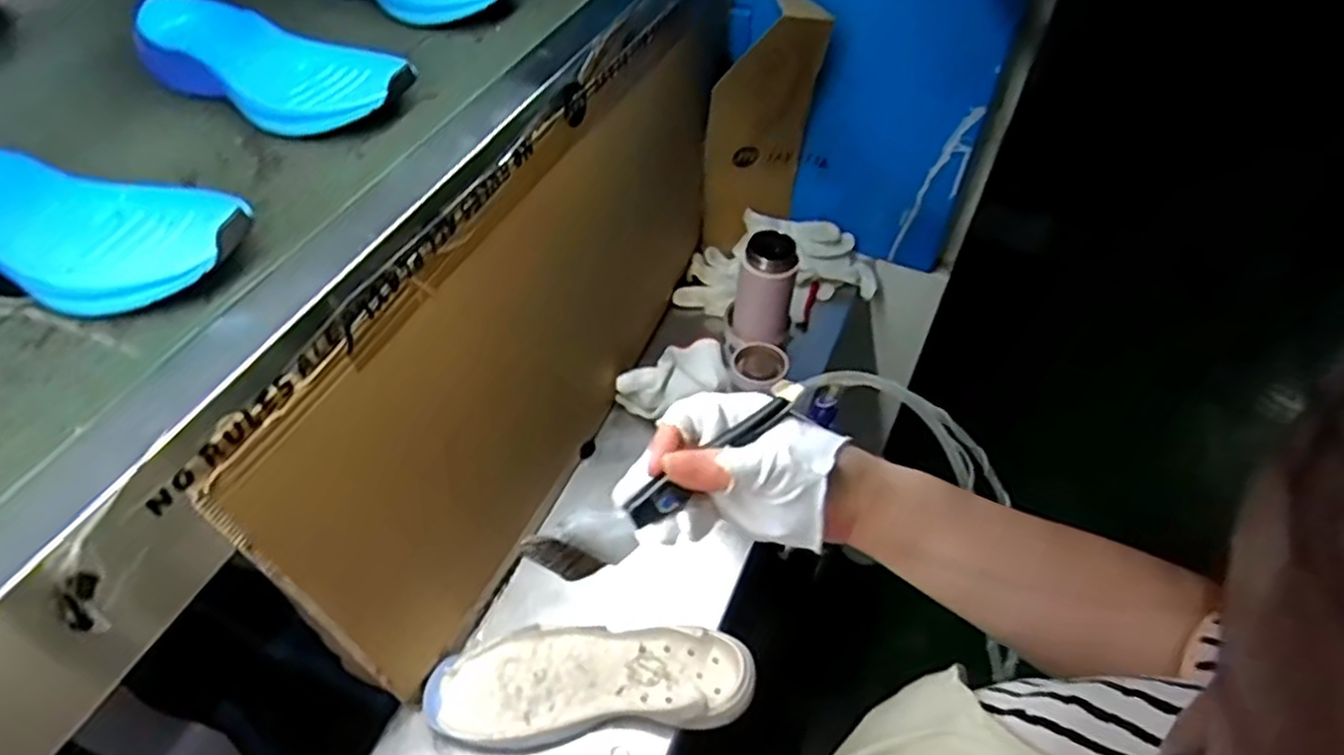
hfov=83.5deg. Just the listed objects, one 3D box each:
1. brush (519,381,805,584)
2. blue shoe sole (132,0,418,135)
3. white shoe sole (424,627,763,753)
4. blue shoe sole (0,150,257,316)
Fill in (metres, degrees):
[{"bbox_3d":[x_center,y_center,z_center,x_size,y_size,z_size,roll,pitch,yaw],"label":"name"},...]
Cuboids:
[{"bbox_3d":[0.003,0.055,0.382,0.160,0.036,0.010,-30,17,-14],"label":"brush"},{"bbox_3d":[-0.289,-0.226,0.542,0.222,0.050,0.091,18,53,18],"label":"blue shoe sole"},{"bbox_3d":[-0.073,0.270,0.673,0.278,0.035,0.095,-7,49,-2],"label":"white shoe sole"},{"bbox_3d":[-0.341,-0.085,0.419,0.206,0.055,0.082,9,50,12],"label":"blue shoe sole"}]

